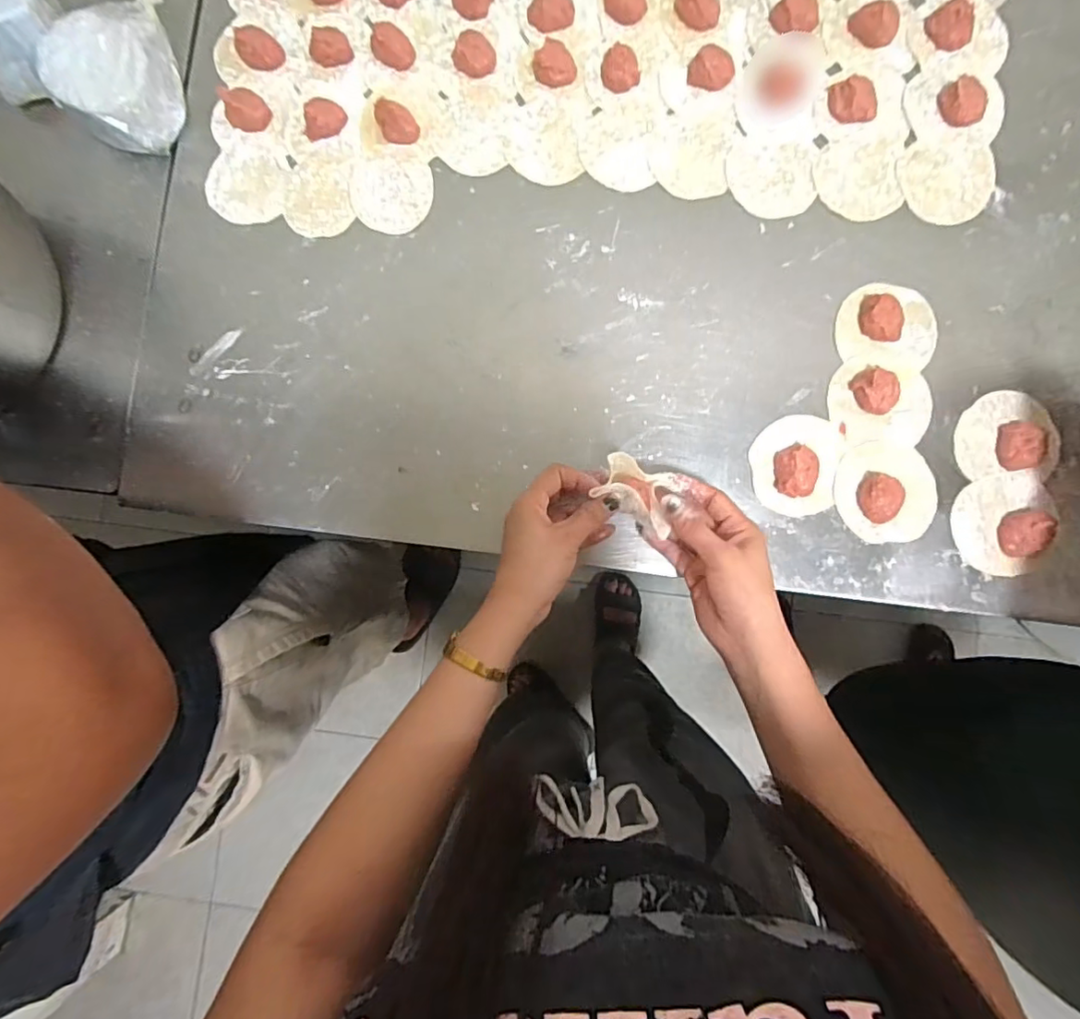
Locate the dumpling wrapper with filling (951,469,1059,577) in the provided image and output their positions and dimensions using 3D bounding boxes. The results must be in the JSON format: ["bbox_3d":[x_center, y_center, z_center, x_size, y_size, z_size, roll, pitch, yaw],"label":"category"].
[{"bbox_3d":[0.390,0.011,0.466,0.084,0.020,0.082,-13,86,1],"label":"dumpling wrapper with filling"}]

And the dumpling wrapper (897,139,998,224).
[{"bbox_3d":[0.344,-0.276,0.481,0.077,0.004,0.066,8,87,2],"label":"dumpling wrapper"}]

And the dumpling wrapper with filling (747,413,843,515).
[{"bbox_3d":[0.212,-0.038,0.465,0.071,0.018,0.082,11,87,3],"label":"dumpling wrapper with filling"}]

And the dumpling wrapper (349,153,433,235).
[{"bbox_3d":[-0.132,-0.278,0.499,0.072,0.004,0.069,0,87,2],"label":"dumpling wrapper"}]

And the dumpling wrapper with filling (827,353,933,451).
[{"bbox_3d":[0.283,-0.092,0.466,0.080,0.019,0.075,-4,87,2],"label":"dumpling wrapper with filling"}]

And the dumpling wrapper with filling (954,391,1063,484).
[{"bbox_3d":[0.393,-0.062,0.471,0.083,0.018,0.072,0,87,2],"label":"dumpling wrapper with filling"}]

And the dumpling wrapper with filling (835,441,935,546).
[{"bbox_3d":[0.285,-0.015,0.462,0.078,0.020,0.082,0,87,2],"label":"dumpling wrapper with filling"}]

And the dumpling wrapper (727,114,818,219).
[{"bbox_3d":[0.202,-0.294,0.491,0.075,0.004,0.083,-6,87,2],"label":"dumpling wrapper"}]

